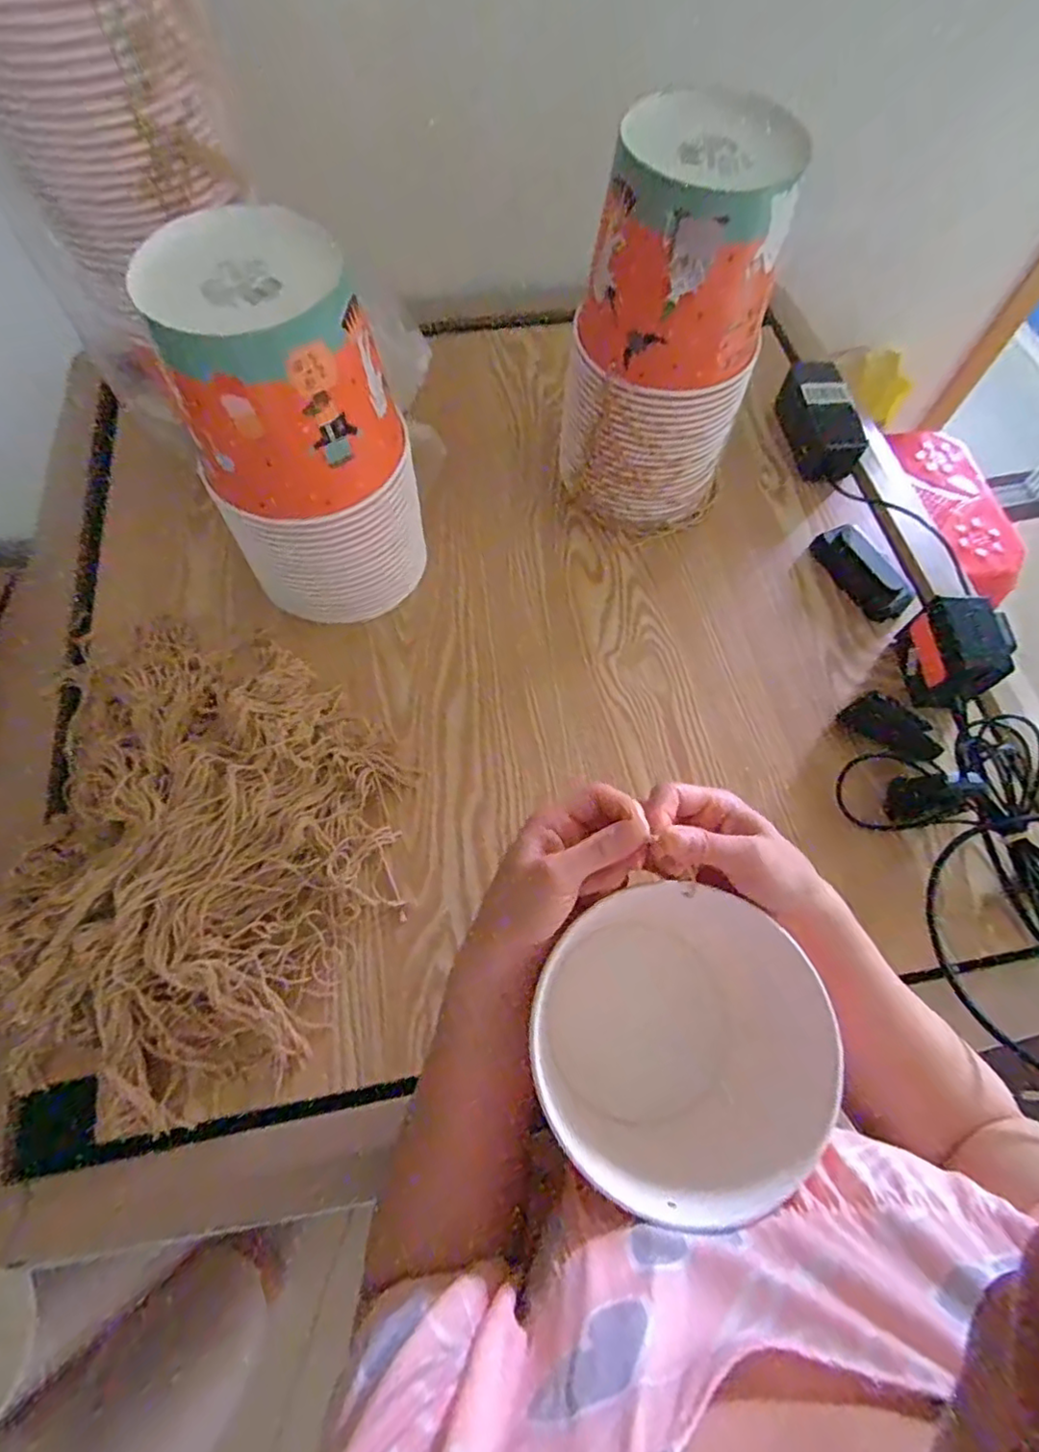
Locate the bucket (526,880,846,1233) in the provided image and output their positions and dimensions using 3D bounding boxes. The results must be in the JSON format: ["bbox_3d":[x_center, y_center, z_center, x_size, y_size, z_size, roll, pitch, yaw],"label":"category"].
[{"bbox_3d":[0.095,0.200,0.388,0.162,0.144,0.154,1,66,-2],"label":"bucket"}]

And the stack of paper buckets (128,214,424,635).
[{"bbox_3d":[-0.163,-0.218,0.485,0.147,0.281,0.130,-10,67,-6],"label":"stack of paper buckets"}]

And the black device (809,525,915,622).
[{"bbox_3d":[0.344,-0.155,0.611,0.035,0.034,0.108,-28,70,-13],"label":"black device"}]

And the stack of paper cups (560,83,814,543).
[{"bbox_3d":[0.123,-0.314,0.529,0.141,0.291,0.140,-41,74,-17],"label":"stack of paper cups"}]

